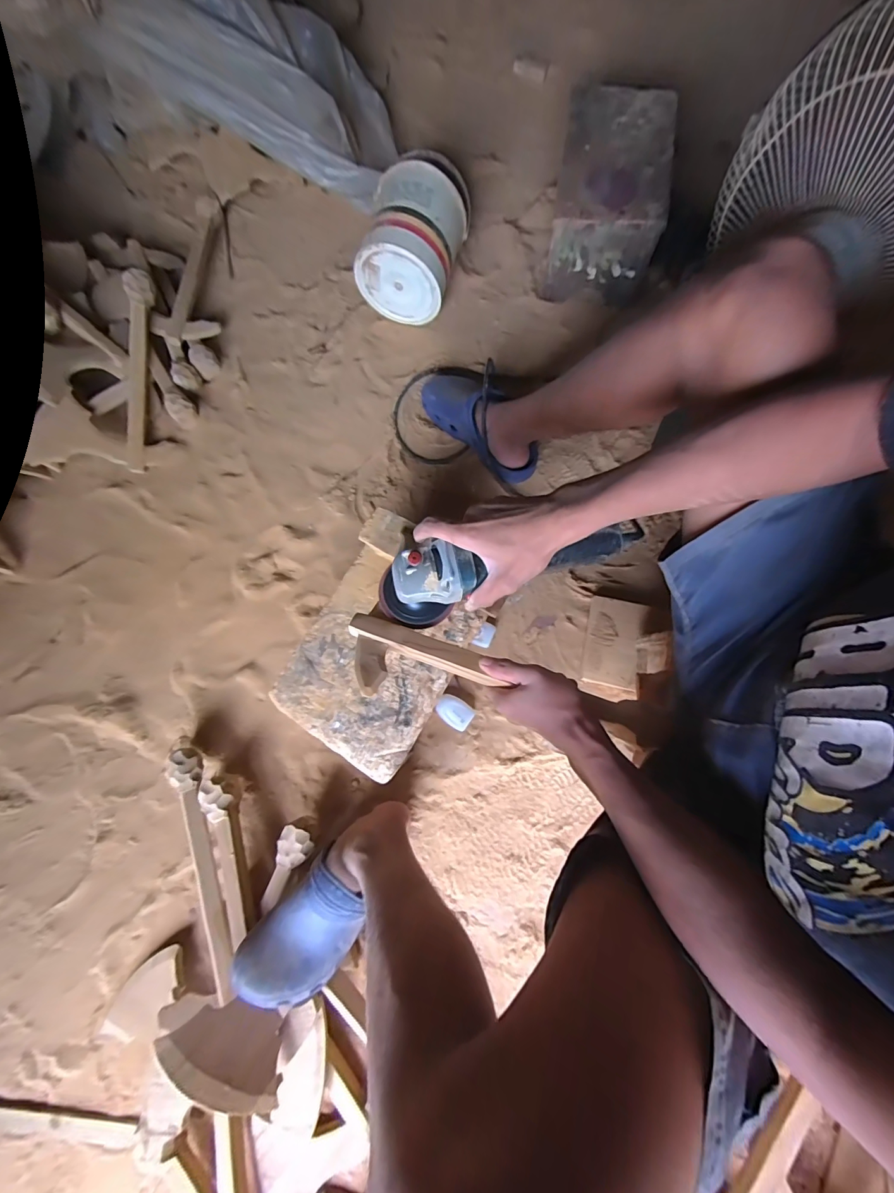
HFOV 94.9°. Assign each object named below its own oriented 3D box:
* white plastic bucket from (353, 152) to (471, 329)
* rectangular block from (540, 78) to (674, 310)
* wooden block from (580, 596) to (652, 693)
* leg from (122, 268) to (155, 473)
[{"bbox_3d":[-0.060,-0.743,0.838,0.179,0.177,0.271,15,78,6],"label":"white plastic bucket"},{"bbox_3d":[0.316,-0.792,0.826,0.207,0.204,0.308,8,77,4],"label":"rectangular block"},{"bbox_3d":[0.287,0.079,0.713,0.089,0.032,0.148,12,78,3],"label":"wooden block"},{"bbox_3d":[-0.615,-0.439,0.822,0.049,0.051,0.372,7,98,2],"label":"leg"}]

